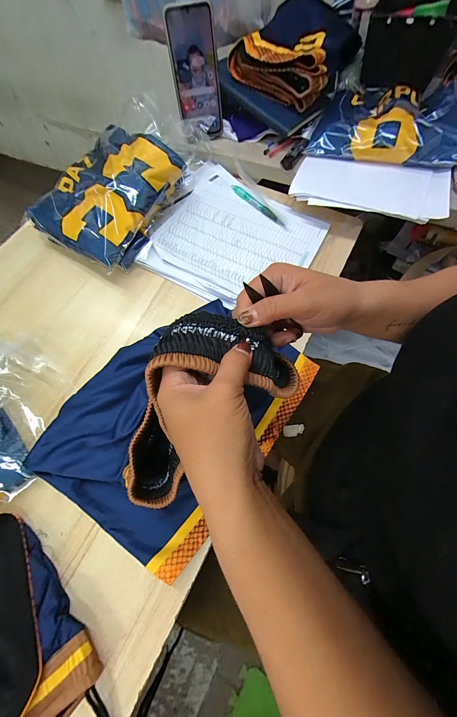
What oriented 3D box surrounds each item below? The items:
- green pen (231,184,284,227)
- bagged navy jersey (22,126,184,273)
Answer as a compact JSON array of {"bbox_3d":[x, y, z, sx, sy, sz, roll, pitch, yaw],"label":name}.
[{"bbox_3d":[0.057,-0.305,0.503,0.016,0.013,0.142,-42,74,-11],"label":"green pen"},{"bbox_3d":[-0.215,-0.296,0.473,0.206,0.089,0.245,31,74,14],"label":"bagged navy jersey"}]

